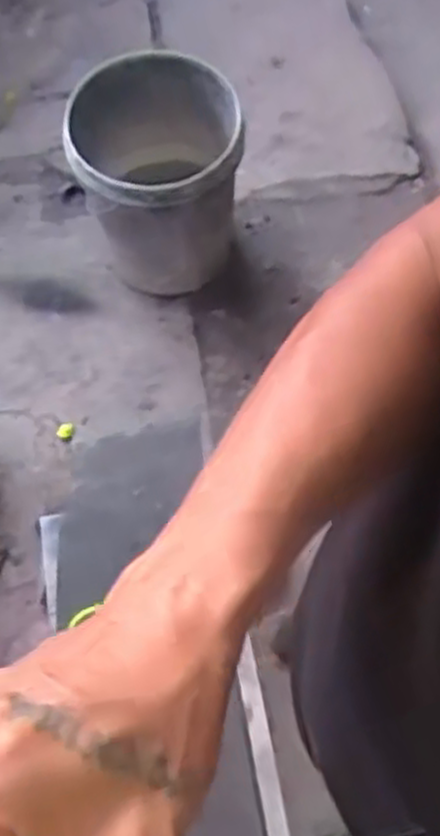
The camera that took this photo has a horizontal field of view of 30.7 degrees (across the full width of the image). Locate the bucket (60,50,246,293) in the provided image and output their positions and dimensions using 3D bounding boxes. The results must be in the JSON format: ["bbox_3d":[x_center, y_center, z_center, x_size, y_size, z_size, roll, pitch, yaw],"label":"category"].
[{"bbox_3d":[-0.114,-0.448,1.499,0.300,0.386,0.315,0,65,0],"label":"bucket"}]

